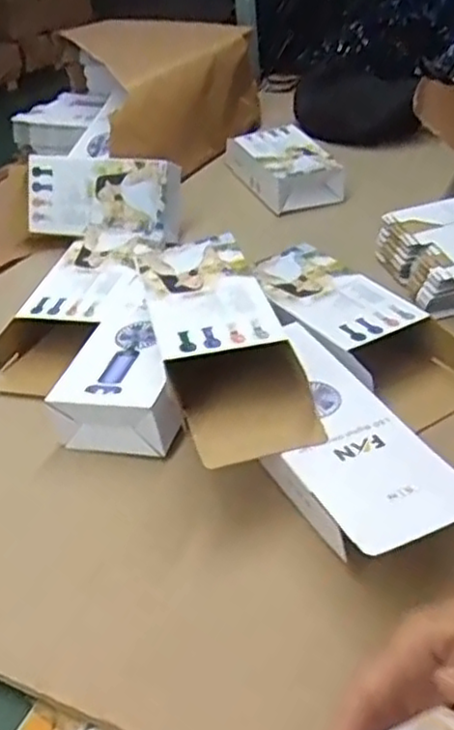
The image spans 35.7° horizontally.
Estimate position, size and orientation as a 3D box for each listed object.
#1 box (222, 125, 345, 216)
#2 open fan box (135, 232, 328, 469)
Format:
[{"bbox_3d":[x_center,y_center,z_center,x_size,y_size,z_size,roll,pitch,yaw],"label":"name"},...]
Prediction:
[{"bbox_3d":[0.083,-0.295,1.028,0.106,0.054,0.210,-13,40,-15],"label":"box"},{"bbox_3d":[-0.009,-0.020,0.584,0.096,0.067,0.240,-12,40,-14],"label":"open fan box"}]

